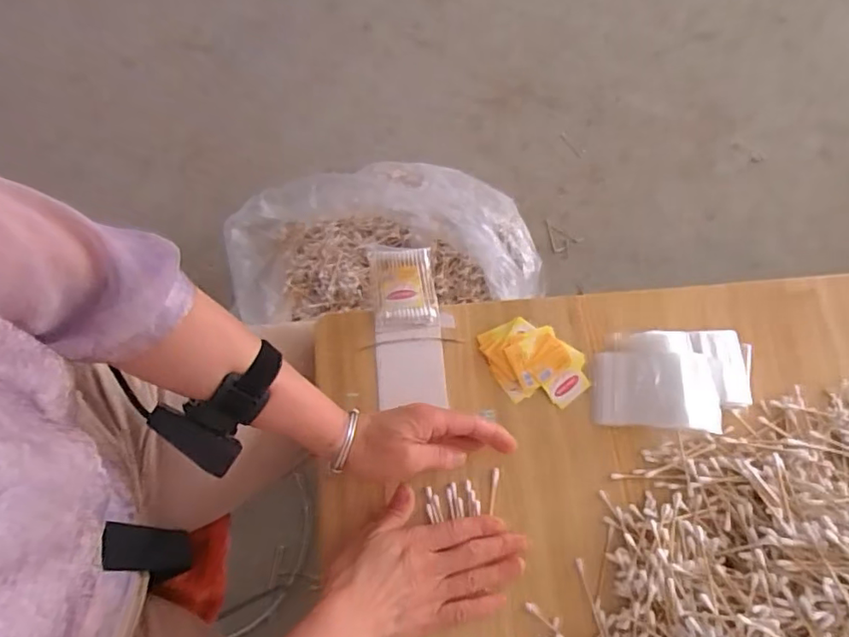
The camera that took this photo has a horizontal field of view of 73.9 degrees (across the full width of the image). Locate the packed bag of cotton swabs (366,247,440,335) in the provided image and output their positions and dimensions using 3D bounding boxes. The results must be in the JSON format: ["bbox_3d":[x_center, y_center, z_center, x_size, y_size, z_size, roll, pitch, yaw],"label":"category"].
[{"bbox_3d":[-0.020,-0.031,0.534,0.059,0.013,0.085,-6,72,-5],"label":"packed bag of cotton swabs"}]

